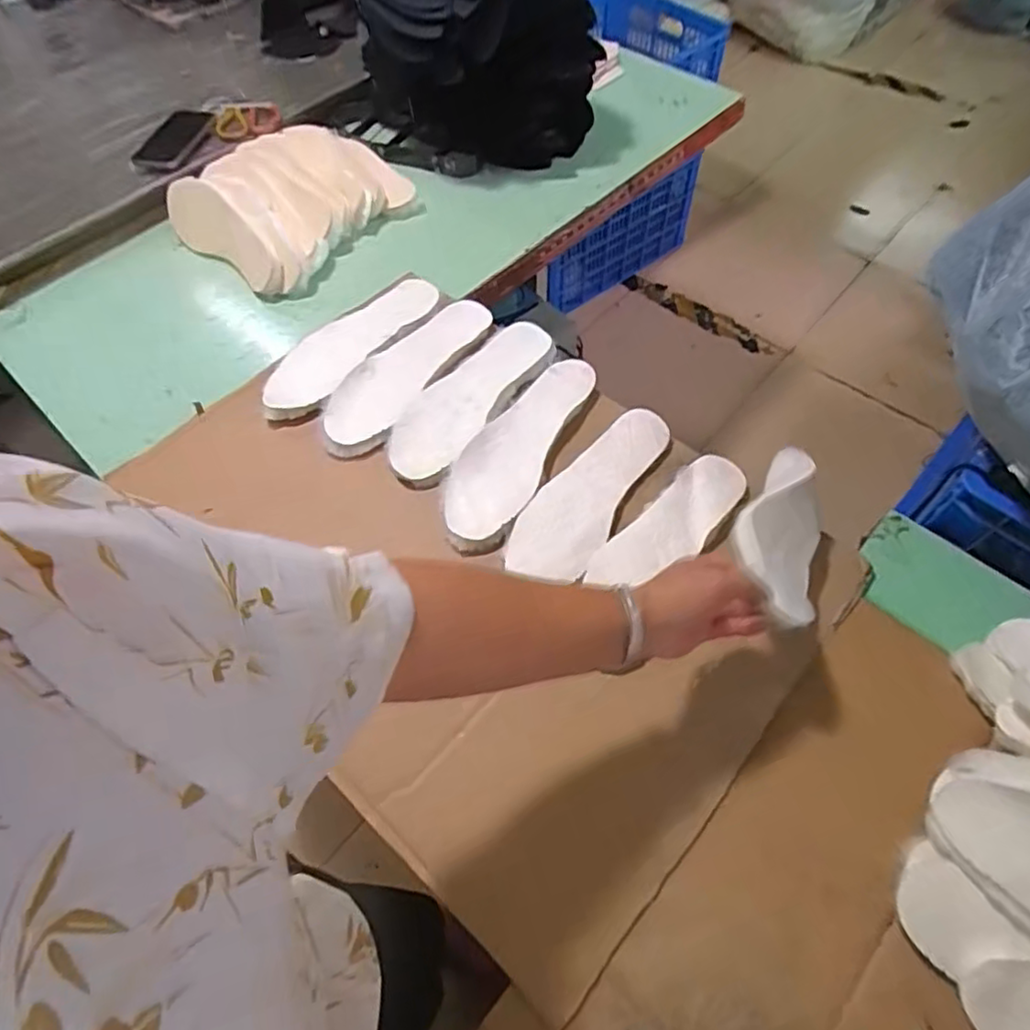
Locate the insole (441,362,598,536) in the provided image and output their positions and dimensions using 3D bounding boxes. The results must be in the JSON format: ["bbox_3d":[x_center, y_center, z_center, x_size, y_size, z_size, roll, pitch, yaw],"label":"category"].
[{"bbox_3d":[0.003,-0.086,0.736,0.089,0.018,0.263,22,60,16],"label":"insole"}]

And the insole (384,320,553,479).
[{"bbox_3d":[-0.059,-0.148,0.775,0.095,0.014,0.265,27,62,19],"label":"insole"}]

